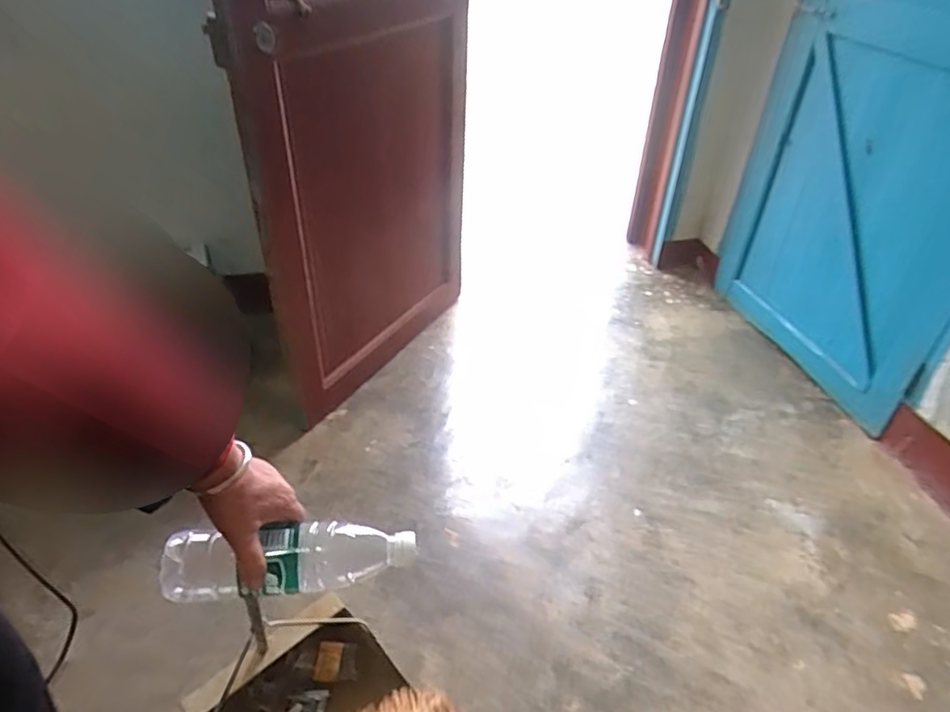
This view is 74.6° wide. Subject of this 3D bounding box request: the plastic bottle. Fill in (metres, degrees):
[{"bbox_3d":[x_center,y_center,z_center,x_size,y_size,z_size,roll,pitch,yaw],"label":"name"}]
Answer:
[{"bbox_3d":[-0.172,0.196,0.590,0.225,0.061,0.054,-1,38,-12],"label":"plastic bottle"}]

